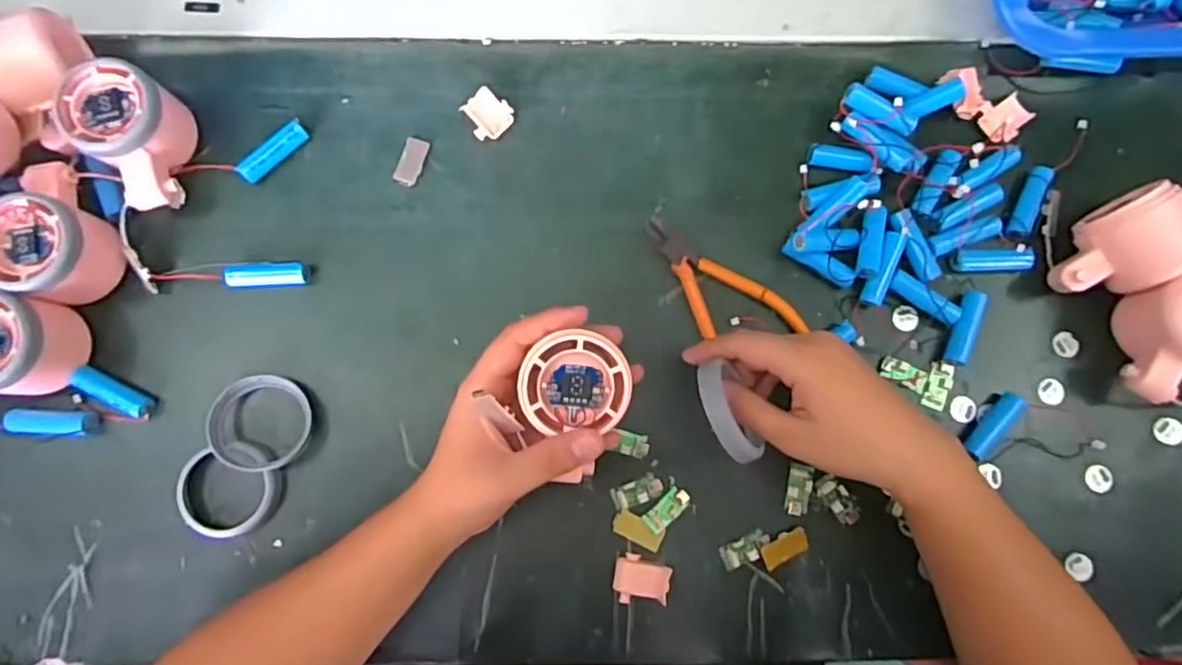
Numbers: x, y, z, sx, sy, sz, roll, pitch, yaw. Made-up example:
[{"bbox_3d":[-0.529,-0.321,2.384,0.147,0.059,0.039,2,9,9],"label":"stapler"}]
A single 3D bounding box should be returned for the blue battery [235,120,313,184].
[{"bbox_3d":[-0.206,-0.117,0.429,0.013,0.016,0.049,44,86,3],"label":"blue battery"}]

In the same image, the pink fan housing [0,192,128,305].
[{"bbox_3d":[-0.322,-0.049,0.396,0.060,0.050,0.055,26,86,1],"label":"pink fan housing"}]

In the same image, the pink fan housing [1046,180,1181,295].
[{"bbox_3d":[0.328,-0.055,0.412,0.069,0.055,0.058,-15,84,-3],"label":"pink fan housing"}]

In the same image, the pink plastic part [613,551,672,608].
[{"bbox_3d":[0.030,0.151,0.395,0.032,0.012,0.028,7,85,0],"label":"pink plastic part"}]

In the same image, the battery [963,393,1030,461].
[{"bbox_3d":[0.256,0.060,0.415,0.011,0.014,0.050,40,84,3],"label":"battery"}]

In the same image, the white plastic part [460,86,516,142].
[{"bbox_3d":[-0.069,-0.144,0.436,0.030,0.008,0.029,39,86,2],"label":"white plastic part"}]

